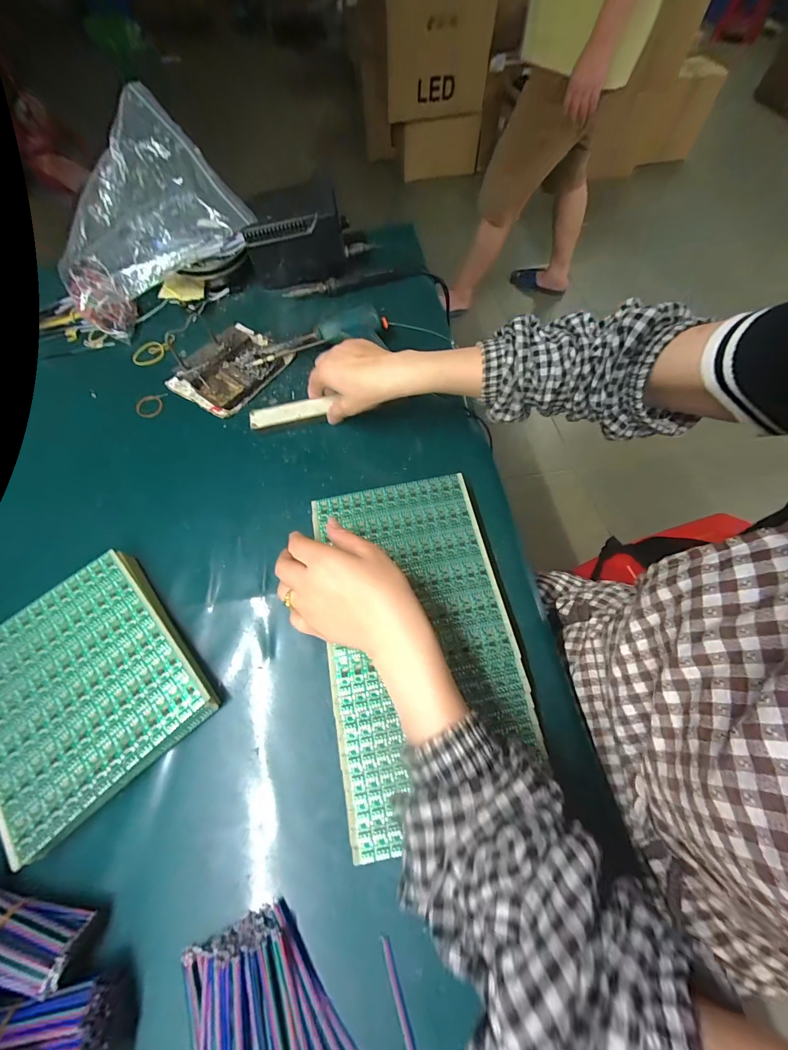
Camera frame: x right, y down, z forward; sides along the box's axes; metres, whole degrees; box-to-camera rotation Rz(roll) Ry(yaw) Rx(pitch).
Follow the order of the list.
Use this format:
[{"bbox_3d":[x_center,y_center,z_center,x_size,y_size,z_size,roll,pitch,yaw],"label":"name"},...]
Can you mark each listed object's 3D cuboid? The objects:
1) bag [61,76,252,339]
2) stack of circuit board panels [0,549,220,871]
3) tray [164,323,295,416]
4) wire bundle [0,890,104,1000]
[{"bbox_3d":[-0.376,-0.442,0.526,0.264,0.181,0.182,-32,68,-14],"label":"bag"},{"bbox_3d":[-0.281,0.144,0.329,0.167,0.029,0.194,-40,70,-17],"label":"stack of circuit board panels"},{"bbox_3d":[-0.230,-0.224,0.505,0.117,0.030,0.146,37,70,17],"label":"tray"},{"bbox_3d":[-0.261,0.289,0.254,0.098,0.040,0.040,10,65,6],"label":"wire bundle"}]

